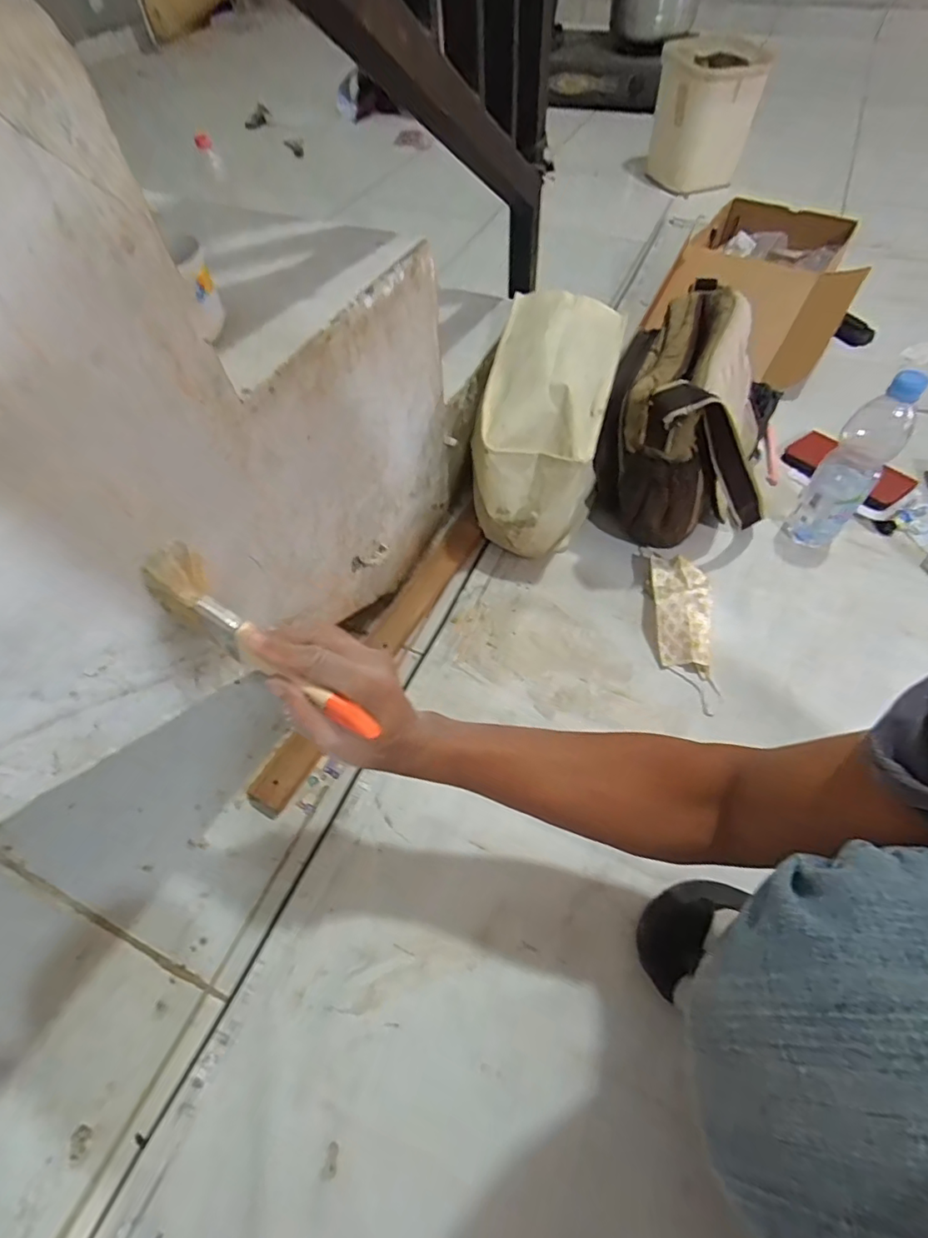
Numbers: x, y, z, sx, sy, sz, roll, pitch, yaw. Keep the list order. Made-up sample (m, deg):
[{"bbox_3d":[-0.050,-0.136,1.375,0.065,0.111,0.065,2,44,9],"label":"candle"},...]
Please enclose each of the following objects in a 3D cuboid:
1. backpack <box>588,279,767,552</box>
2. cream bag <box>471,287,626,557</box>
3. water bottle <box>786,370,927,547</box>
[{"bbox_3d":[0.306,-0.266,0.729,0.214,0.230,0.285,15,60,10],"label":"backpack"},{"bbox_3d":[0.114,-0.253,0.745,0.142,0.237,0.280,12,59,8],"label":"cream bag"},{"bbox_3d":[0.488,-0.191,0.681,0.071,0.235,0.058,39,66,22],"label":"water bottle"}]

